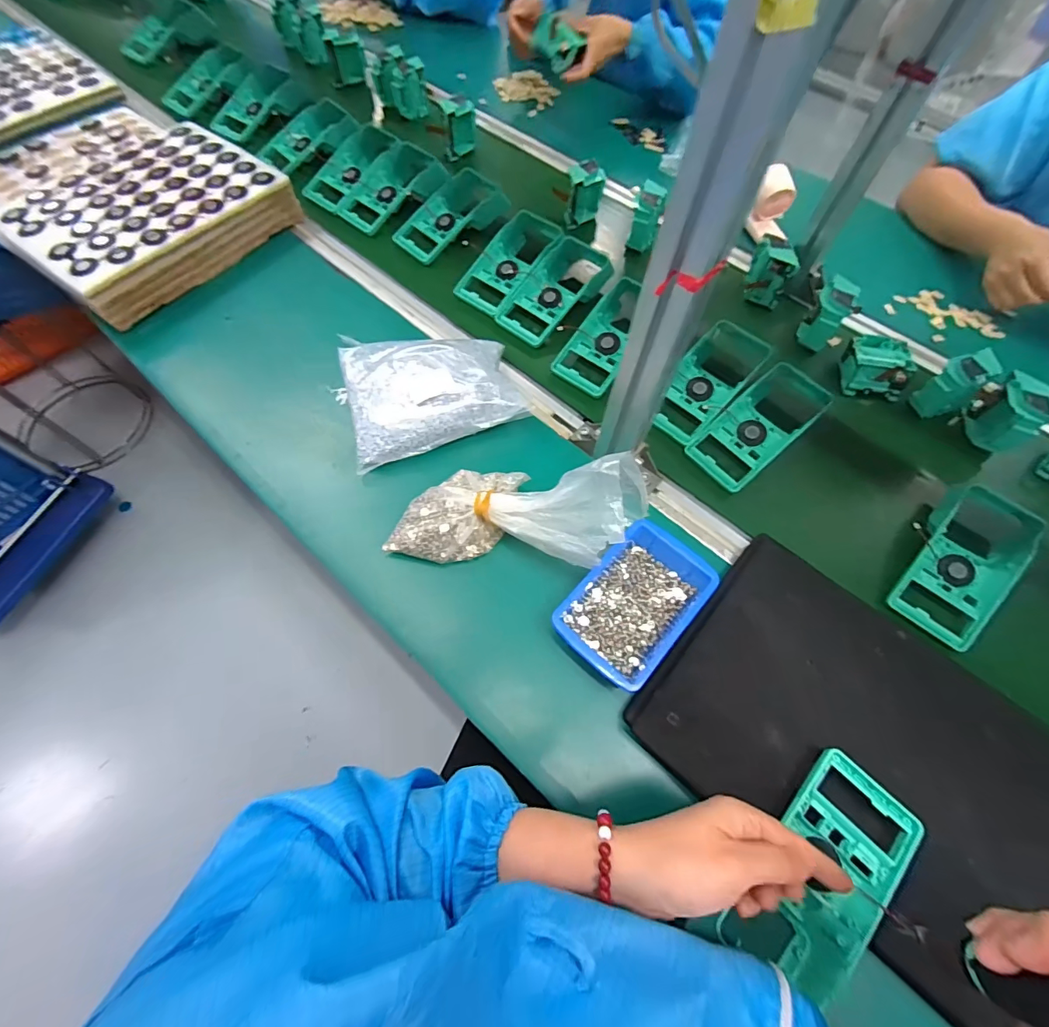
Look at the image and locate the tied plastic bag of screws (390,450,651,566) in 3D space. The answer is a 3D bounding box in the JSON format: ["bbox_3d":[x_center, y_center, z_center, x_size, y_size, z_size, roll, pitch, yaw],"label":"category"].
[{"bbox_3d":[-0.008,-0.008,0.456,0.261,0.135,0.107,2,65,-1],"label":"tied plastic bag of screws"}]

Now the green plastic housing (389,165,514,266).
[{"bbox_3d":[-0.119,-0.473,0.721,0.183,0.044,0.092,-40,72,-17],"label":"green plastic housing"}]

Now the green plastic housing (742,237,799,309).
[{"bbox_3d":[0.358,-0.352,0.669,0.046,0.084,0.065,8,65,3],"label":"green plastic housing"}]

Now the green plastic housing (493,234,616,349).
[{"bbox_3d":[0.040,-0.320,0.653,0.174,0.040,0.106,-40,71,-17],"label":"green plastic housing"}]

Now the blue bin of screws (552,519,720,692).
[{"bbox_3d":[0.107,0.091,0.455,0.100,0.058,0.147,40,71,16],"label":"blue bin of screws"}]

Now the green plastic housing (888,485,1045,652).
[{"bbox_3d":[0.471,0.053,0.502,0.088,0.052,0.184,38,70,15],"label":"green plastic housing"}]

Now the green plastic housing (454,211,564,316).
[{"bbox_3d":[-0.025,-0.373,0.673,0.084,0.051,0.169,36,70,15],"label":"green plastic housing"}]

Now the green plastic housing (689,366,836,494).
[{"bbox_3d":[0.293,-0.113,0.565,0.196,0.038,0.085,-39,71,-17],"label":"green plastic housing"}]

